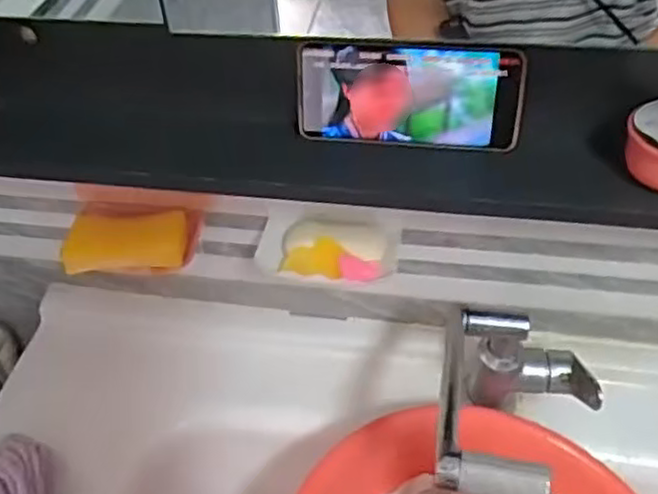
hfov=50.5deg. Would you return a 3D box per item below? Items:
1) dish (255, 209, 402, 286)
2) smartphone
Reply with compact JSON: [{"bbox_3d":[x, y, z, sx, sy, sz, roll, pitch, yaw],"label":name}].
[{"bbox_3d":[-0.001,0.002,0.643,0.129,0.022,0.083,6,45,10],"label":"dish"},{"bbox_3d":[0.059,-0.111,0.524,0.165,0.078,0.015,4,31,9],"label":"smartphone"}]

